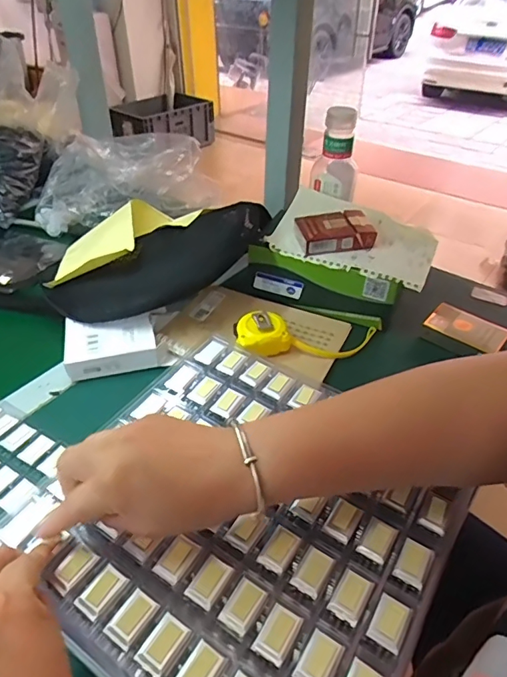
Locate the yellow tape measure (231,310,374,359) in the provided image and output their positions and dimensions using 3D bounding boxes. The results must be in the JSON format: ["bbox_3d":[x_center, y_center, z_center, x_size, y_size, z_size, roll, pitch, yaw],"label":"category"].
[{"bbox_3d":[0.064,0.002,0.568,0.169,0.030,0.056,9,40,-10],"label":"yellow tape measure"}]

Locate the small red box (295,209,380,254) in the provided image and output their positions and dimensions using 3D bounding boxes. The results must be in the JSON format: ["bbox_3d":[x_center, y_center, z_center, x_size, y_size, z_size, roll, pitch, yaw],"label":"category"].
[{"bbox_3d":[0.103,-0.135,0.604,0.089,0.031,0.054,-2,41,-4],"label":"small red box"}]

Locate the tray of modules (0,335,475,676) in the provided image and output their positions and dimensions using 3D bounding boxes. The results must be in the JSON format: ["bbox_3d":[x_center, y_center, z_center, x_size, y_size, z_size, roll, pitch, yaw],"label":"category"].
[{"bbox_3d":[-0.004,0.122,0.350,0.263,0.013,0.263,24,46,24],"label":"tray of modules"}]

